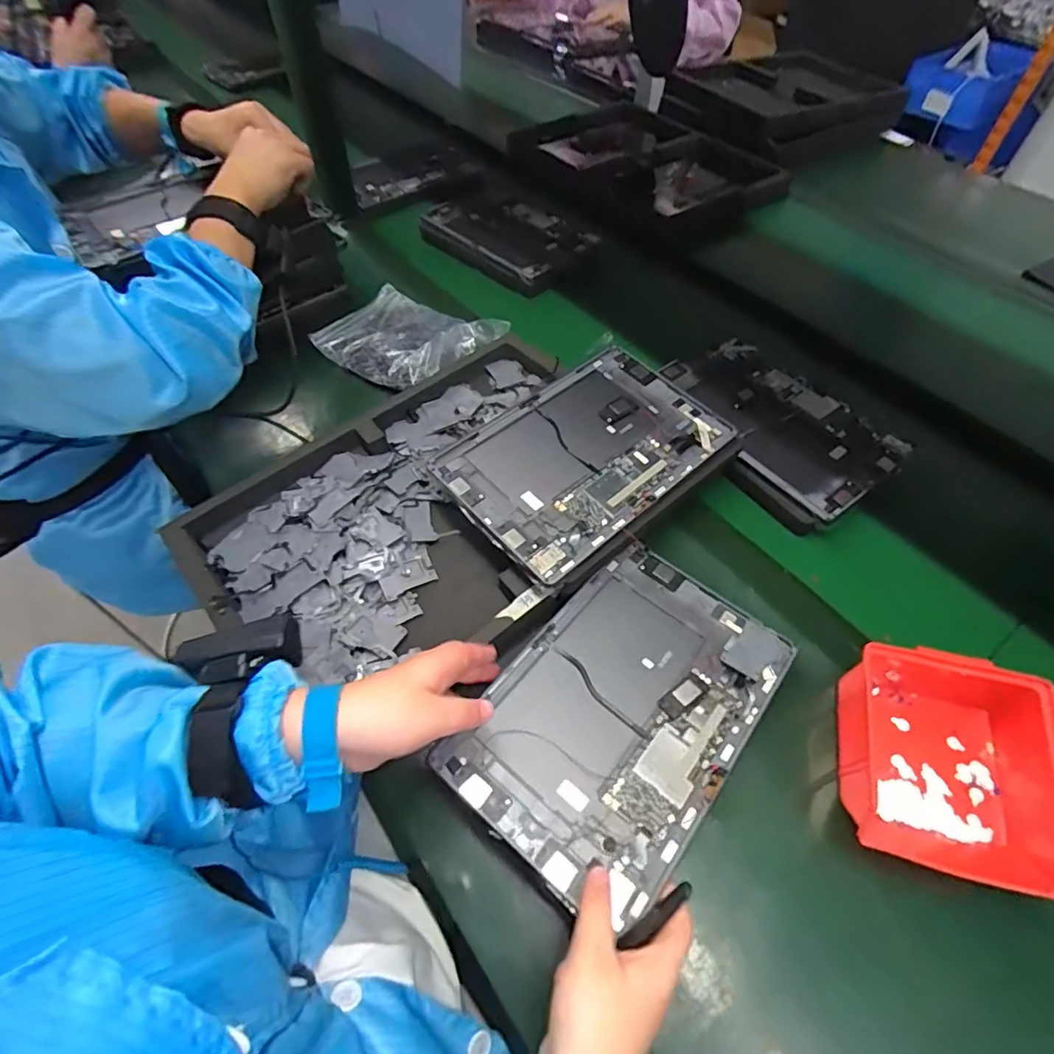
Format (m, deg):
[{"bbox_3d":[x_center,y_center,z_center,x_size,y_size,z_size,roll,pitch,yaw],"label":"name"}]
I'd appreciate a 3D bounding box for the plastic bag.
[{"bbox_3d":[-0.147,-0.234,0.703,0.194,0.046,0.150,30,58,17],"label":"plastic bag"}]

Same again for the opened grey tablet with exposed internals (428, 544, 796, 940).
[{"bbox_3d":[0.075,0.132,0.420,0.160,0.012,0.249,35,59,20],"label":"opened grey tablet with exposed internals"}]

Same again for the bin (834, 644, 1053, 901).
[{"bbox_3d":[0.302,0.161,0.397,0.131,0.078,0.142,11,54,4],"label":"bin"}]

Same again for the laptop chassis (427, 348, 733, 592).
[{"bbox_3d":[0.055,-0.071,0.530,0.252,0.009,0.165,-35,64,-23],"label":"laptop chassis"}]

